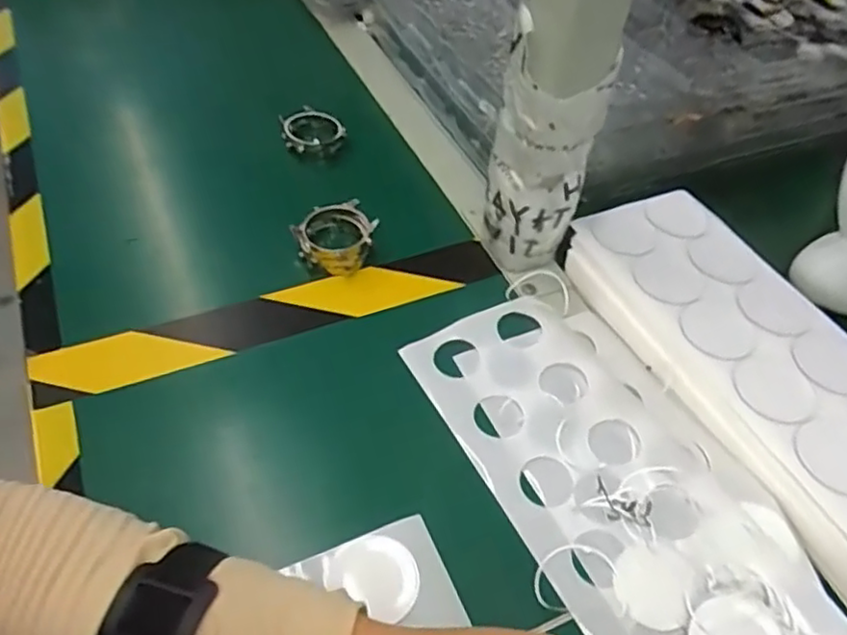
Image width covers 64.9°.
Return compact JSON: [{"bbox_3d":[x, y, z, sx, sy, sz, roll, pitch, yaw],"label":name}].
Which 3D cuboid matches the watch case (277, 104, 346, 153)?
[{"bbox_3d":[-0.091,-0.152,0.539,0.049,0.012,0.055,-20,54,-21],"label":"watch case"}]

